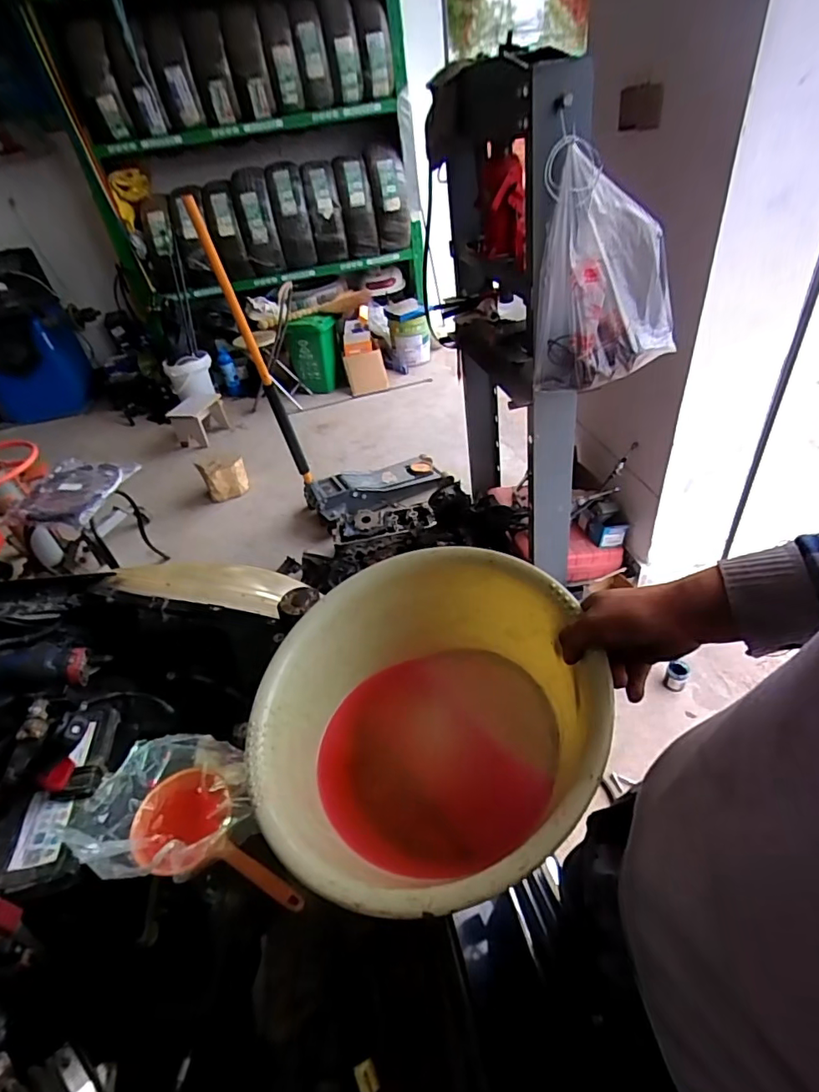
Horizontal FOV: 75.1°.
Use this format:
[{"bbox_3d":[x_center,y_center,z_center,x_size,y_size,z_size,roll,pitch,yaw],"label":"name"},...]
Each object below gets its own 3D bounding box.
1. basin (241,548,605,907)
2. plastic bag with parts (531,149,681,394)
[{"bbox_3d":[0.019,0.190,0.570,0.360,0.161,0.360,-14,44,14],"label":"basin"},{"bbox_3d":[0.433,-0.561,1.177,0.278,0.407,0.144,19,47,30],"label":"plastic bag with parts"}]

